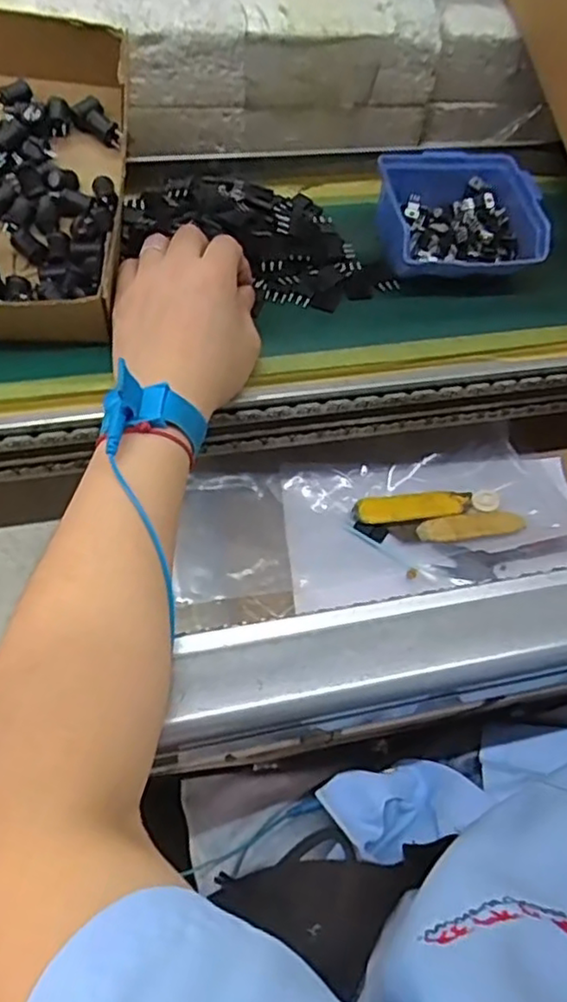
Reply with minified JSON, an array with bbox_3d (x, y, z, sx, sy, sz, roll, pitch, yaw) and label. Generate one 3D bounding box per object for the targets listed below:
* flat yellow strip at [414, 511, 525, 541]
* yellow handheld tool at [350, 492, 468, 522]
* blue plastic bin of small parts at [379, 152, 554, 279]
[{"bbox_3d":[0.135,0.017,0.474,0.077,0.006,0.021,-6,61,-8],"label":"flat yellow strip"},{"bbox_3d":[0.095,0.003,0.477,0.091,0.012,0.021,-10,61,-10],"label":"yellow handheld tool"},{"bbox_3d":[0.119,-0.195,0.452,0.099,0.039,0.100,-3,60,-7],"label":"blue plastic bin of small parts"}]

